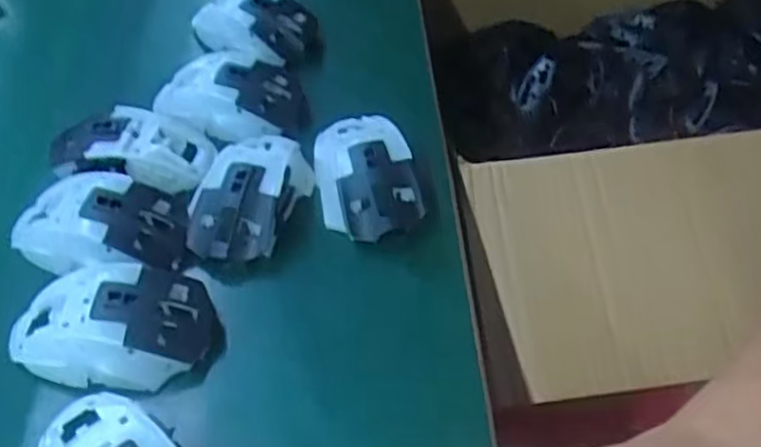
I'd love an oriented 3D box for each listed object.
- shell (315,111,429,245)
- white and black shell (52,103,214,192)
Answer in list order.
[{"bbox_3d":[-0.010,-0.037,0.497,0.067,0.035,0.118,-10,48,-6],"label":"shell"},{"bbox_3d":[-0.181,-0.054,0.527,0.117,0.035,0.067,3,48,6],"label":"white and black shell"}]

